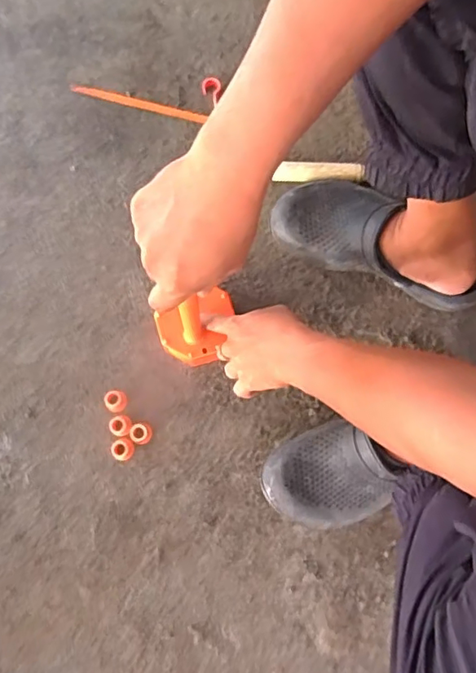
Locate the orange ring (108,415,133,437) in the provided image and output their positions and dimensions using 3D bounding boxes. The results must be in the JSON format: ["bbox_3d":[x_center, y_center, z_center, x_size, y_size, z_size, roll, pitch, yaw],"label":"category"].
[{"bbox_3d":[-0.148,0.113,0.693,0.028,0.021,0.025,-5,80,0],"label":"orange ring"}]

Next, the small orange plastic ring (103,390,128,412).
[{"bbox_3d":[-0.156,0.083,0.699,0.027,0.021,0.026,0,80,1],"label":"small orange plastic ring"}]

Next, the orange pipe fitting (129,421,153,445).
[{"bbox_3d":[-0.123,0.123,0.691,0.027,0.019,0.027,0,80,1],"label":"orange pipe fitting"}]

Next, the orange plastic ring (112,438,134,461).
[{"bbox_3d":[-0.145,0.142,0.684,0.027,0.018,0.026,0,80,1],"label":"orange plastic ring"}]

